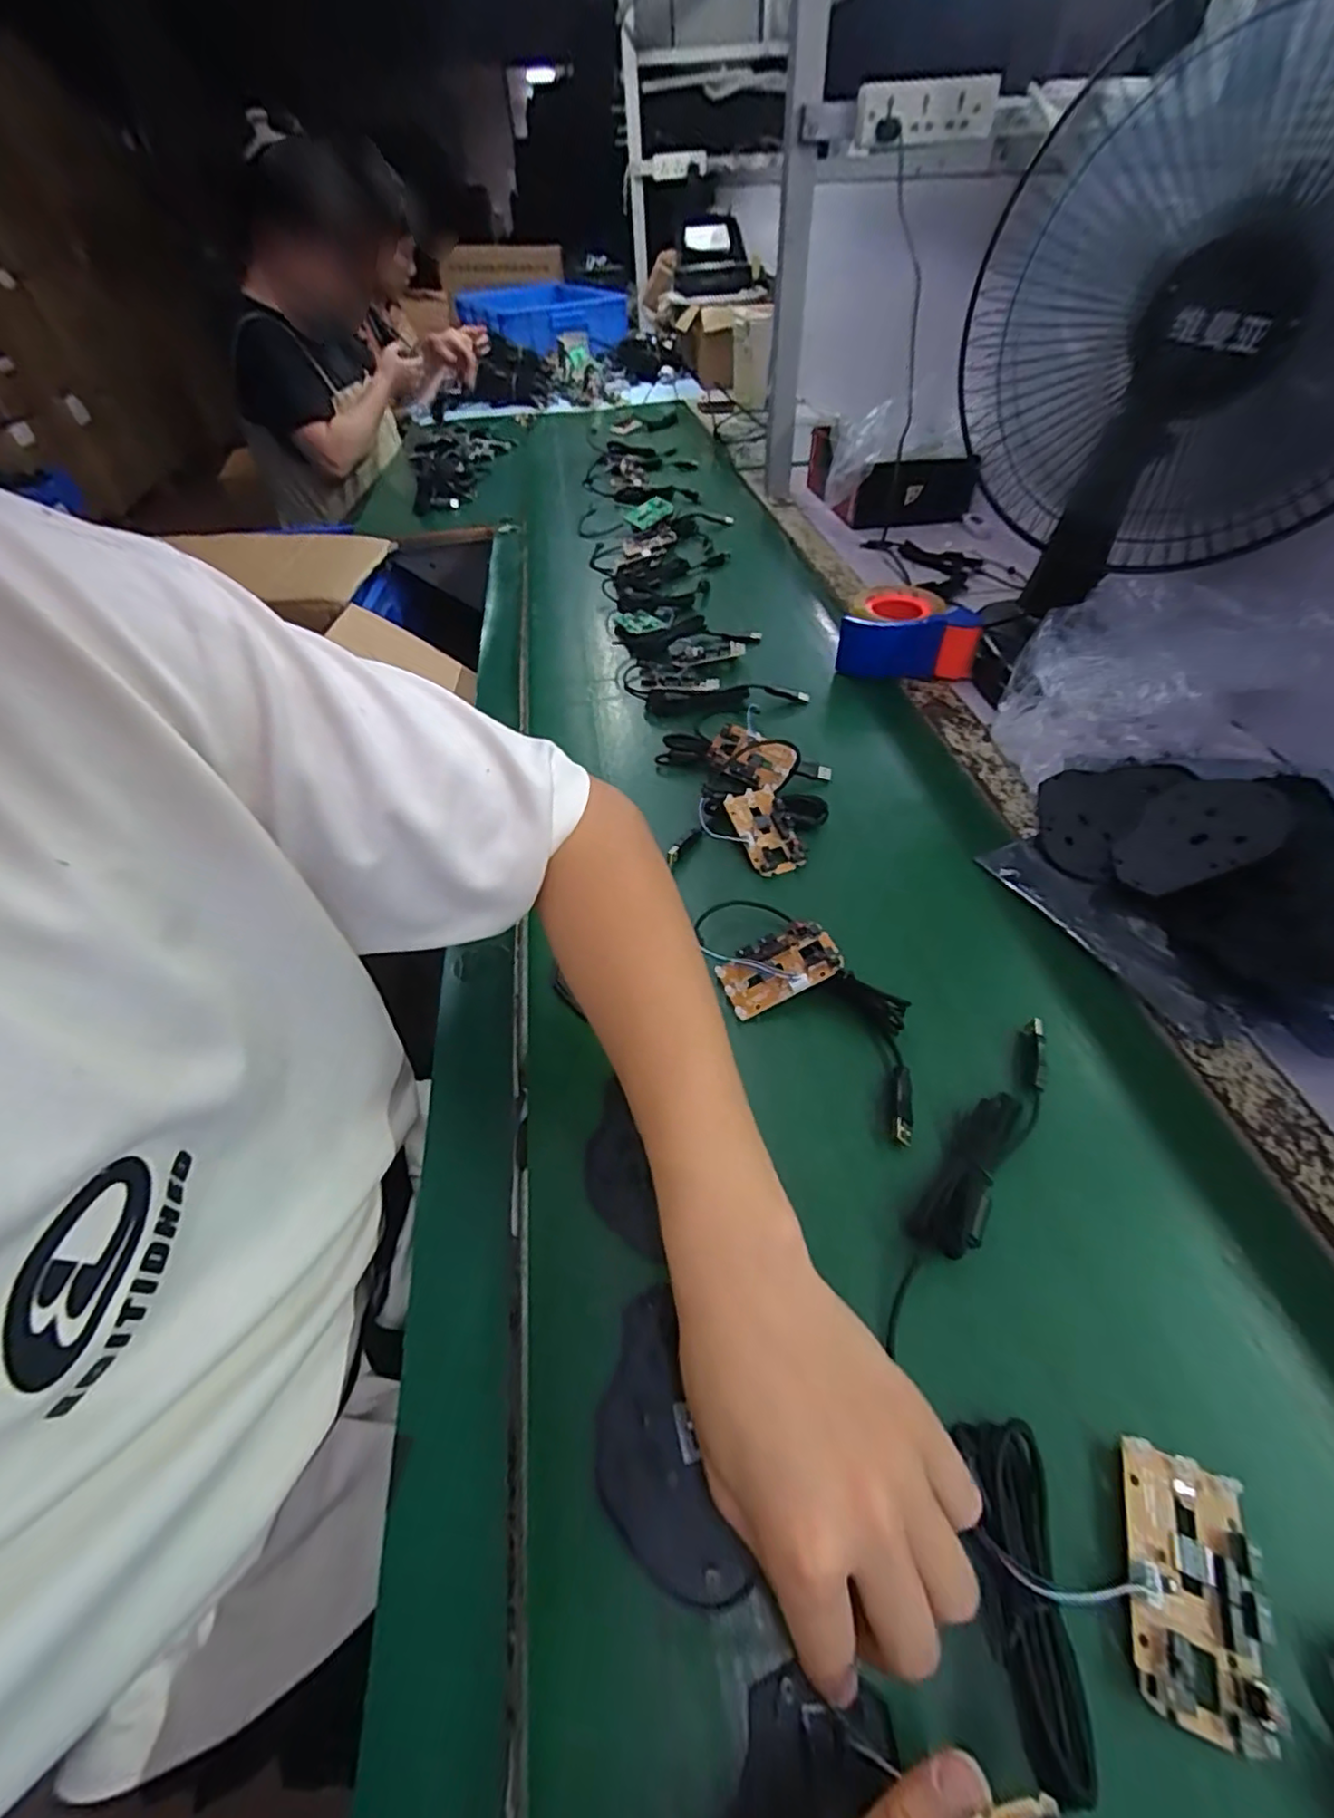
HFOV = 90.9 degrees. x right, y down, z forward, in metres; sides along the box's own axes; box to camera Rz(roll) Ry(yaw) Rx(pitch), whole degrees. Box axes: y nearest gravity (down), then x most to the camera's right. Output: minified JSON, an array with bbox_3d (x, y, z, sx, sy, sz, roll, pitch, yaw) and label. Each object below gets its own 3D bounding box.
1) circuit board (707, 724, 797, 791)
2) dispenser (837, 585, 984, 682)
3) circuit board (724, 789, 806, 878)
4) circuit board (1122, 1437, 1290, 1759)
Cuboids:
[{"bbox_3d":[0.074,-0.139,0.595,0.077,0.016,0.045,33,89,21],"label":"circuit board"},{"bbox_3d":[0.268,-0.315,0.742,0.142,0.063,0.126,6,48,10],"label":"dispenser"},{"bbox_3d":[0.081,-0.064,0.541,0.043,0.015,0.077,-17,64,-12],"label":"circuit board"},{"bbox_3d":[0.200,0.258,0.251,0.045,0.017,0.079,15,50,17],"label":"circuit board"}]

